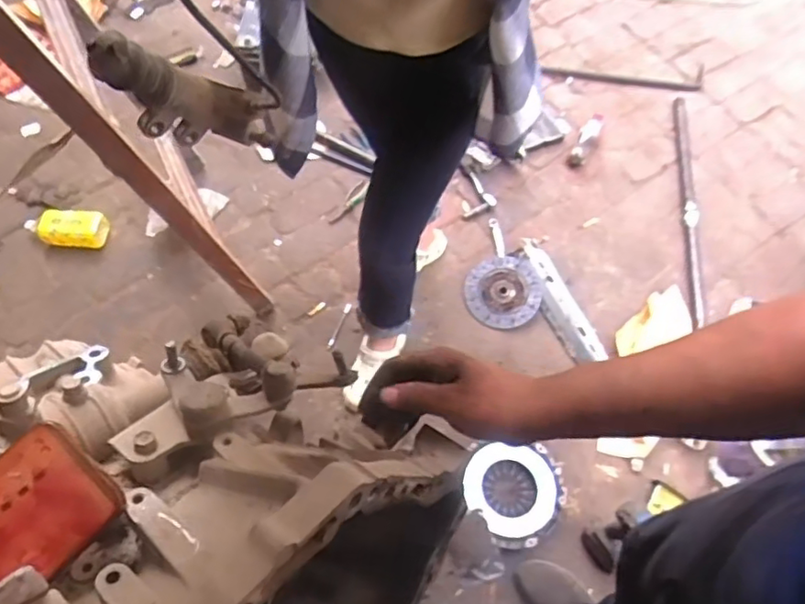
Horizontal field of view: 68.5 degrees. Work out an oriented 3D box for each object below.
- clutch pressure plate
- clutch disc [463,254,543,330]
[{"bbox_3d":[0.271,0.450,1.393,0.236,0.070,0.231,1,64,-2],"label":"clutch pressure plate"},{"bbox_3d":[0.280,-0.032,1.660,0.215,0.040,0.216,1,64,-2],"label":"clutch disc"}]

